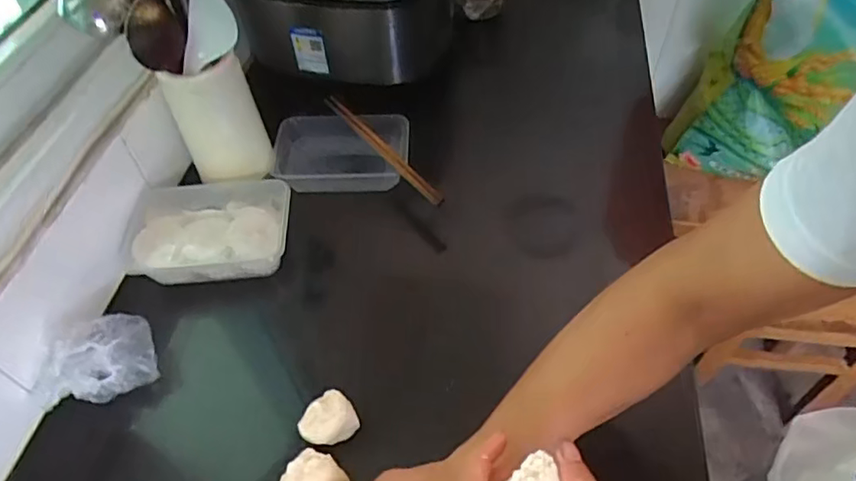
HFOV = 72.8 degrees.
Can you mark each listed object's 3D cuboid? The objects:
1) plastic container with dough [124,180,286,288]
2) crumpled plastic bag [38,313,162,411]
[{"bbox_3d":[-0.238,-0.011,0.622,0.168,0.048,0.108,-1,51,2],"label":"plastic container with dough"},{"bbox_3d":[-0.300,0.109,0.531,0.091,0.050,0.062,-21,53,-14],"label":"crumpled plastic bag"}]

